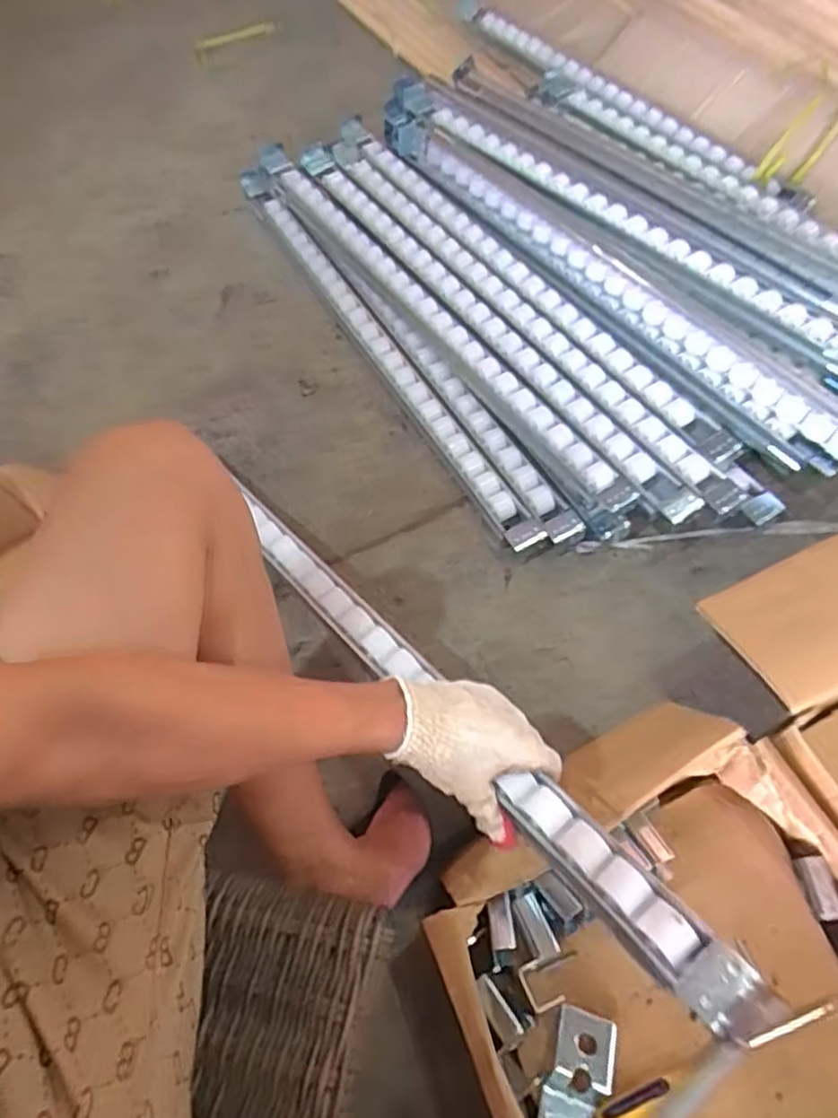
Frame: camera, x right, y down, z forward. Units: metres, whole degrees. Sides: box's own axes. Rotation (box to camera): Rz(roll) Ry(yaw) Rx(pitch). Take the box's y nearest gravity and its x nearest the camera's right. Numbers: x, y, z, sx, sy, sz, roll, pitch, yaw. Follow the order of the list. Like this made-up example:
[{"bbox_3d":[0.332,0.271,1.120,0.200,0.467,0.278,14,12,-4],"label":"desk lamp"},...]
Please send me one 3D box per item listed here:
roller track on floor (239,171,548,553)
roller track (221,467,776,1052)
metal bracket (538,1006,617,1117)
[{"bbox_3d":[-0.091,-0.360,1.040,0.053,0.043,0.949,-28,62,-11],"label":"roller track on floor"},{"bbox_3d":[0.004,0.114,0.604,0.047,0.025,0.653,-37,52,-16],"label":"roller track"},{"bbox_3d":[0.124,0.398,0.527,0.046,0.033,0.081,16,63,13],"label":"metal bracket"}]

